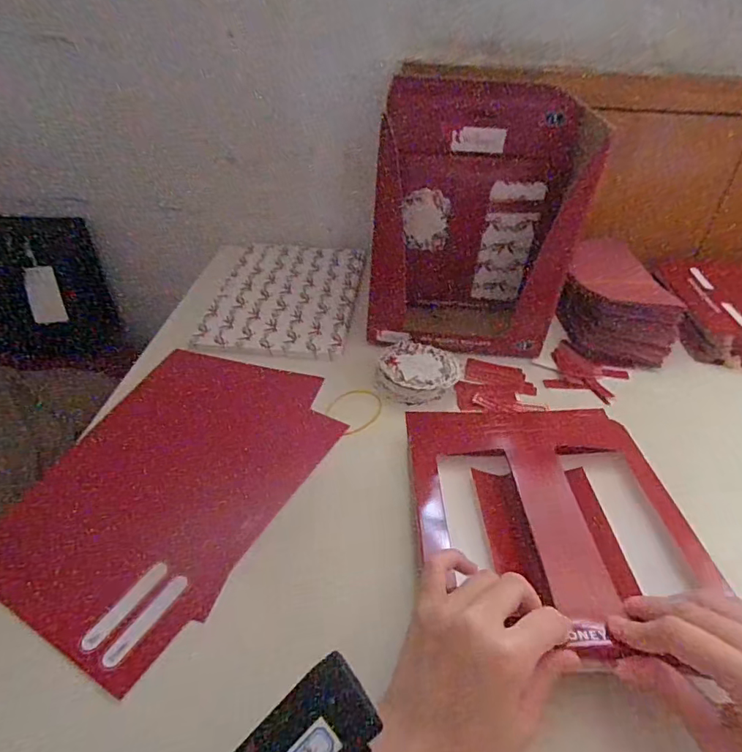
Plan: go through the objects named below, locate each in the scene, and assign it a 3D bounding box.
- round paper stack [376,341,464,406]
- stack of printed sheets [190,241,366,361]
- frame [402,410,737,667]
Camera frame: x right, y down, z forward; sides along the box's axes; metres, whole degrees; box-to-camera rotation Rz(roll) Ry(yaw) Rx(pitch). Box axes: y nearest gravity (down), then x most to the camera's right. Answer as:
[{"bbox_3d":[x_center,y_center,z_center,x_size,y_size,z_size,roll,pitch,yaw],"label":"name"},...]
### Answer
[{"bbox_3d":[0.050,-0.001,0.503,0.083,0.030,0.075,5,37,3],"label":"round paper stack"},{"bbox_3d":[-0.107,-0.109,0.636,0.174,0.022,0.261,5,37,3],"label":"stack of printed sheets"},{"bbox_3d":[0.133,0.097,0.376,0.194,0.032,0.233,2,37,-1],"label":"frame"}]

